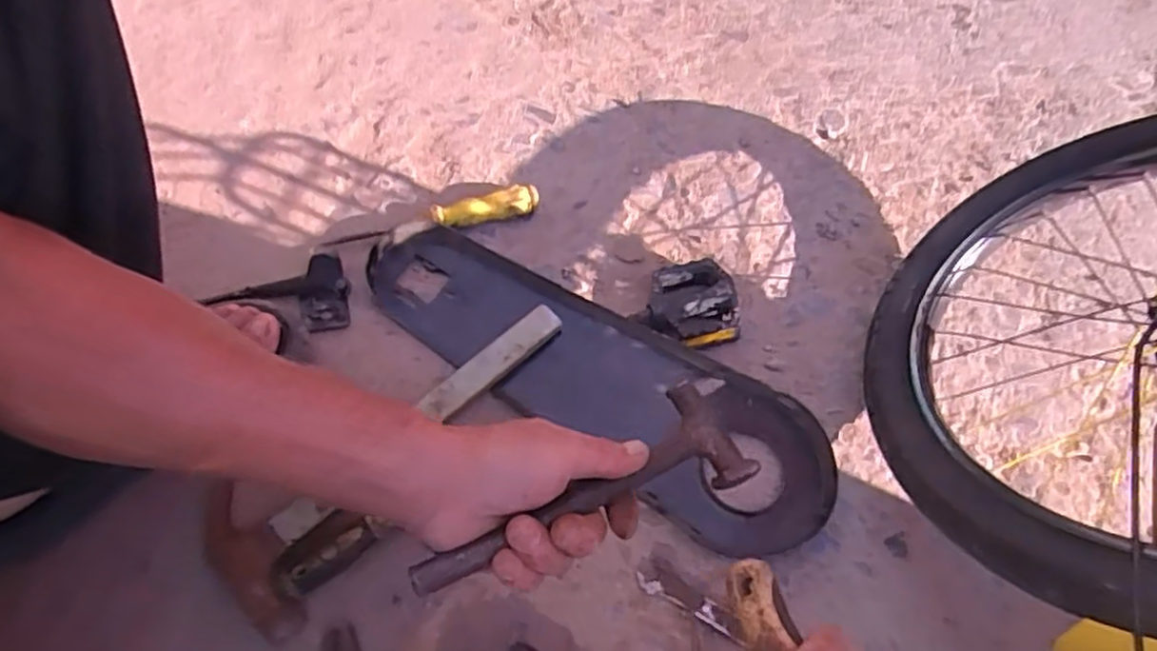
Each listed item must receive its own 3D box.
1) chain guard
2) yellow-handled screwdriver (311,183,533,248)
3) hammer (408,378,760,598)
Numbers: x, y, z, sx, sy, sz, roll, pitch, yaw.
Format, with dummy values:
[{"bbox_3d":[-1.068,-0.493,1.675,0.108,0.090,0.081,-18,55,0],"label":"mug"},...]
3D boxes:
[{"bbox_3d":[0.009,0.049,0.626,0.447,0.028,0.137,30,65,8],"label":"chain guard"},{"bbox_3d":[-0.139,-0.100,0.672,0.205,0.022,0.027,-13,67,-12],"label":"yellow-handled screwdriver"},{"bbox_3d":[0.006,0.102,0.419,0.218,0.021,0.069,-22,67,-22],"label":"hammer"}]

